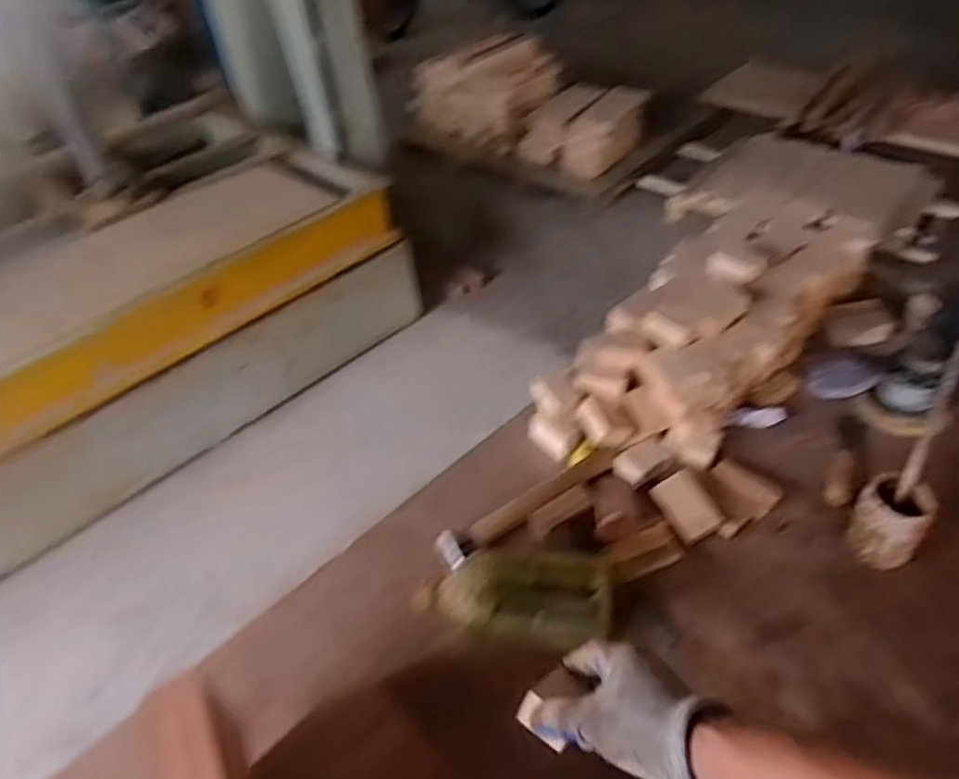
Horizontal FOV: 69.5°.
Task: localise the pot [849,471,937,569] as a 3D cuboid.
[{"bbox_3d":[0.463,0.151,0.779,0.072,0.089,0.056,32,55,33],"label":"pot"}]

